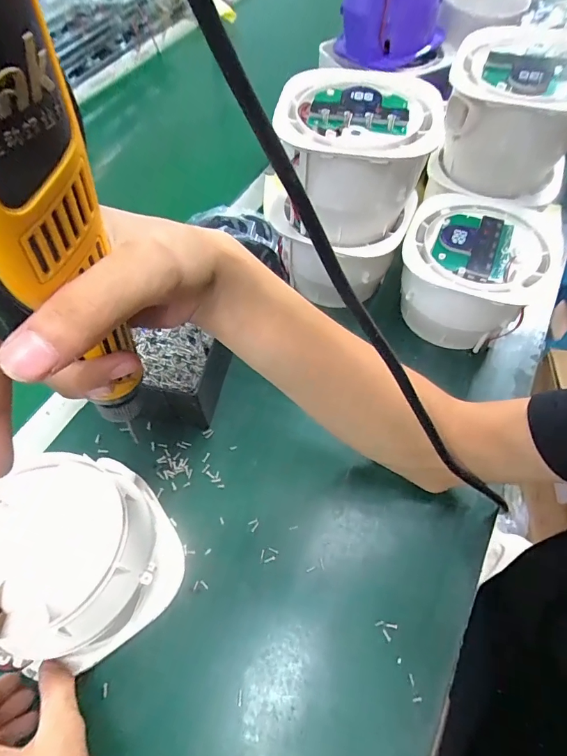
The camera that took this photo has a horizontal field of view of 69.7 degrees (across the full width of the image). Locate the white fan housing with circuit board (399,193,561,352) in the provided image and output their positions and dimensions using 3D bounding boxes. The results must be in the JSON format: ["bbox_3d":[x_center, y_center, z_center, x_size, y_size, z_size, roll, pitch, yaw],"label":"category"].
[{"bbox_3d":[0.187,-0.101,0.426,0.133,0.097,0.152,20,62,12],"label":"white fan housing with circuit board"}]

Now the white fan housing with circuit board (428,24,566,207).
[{"bbox_3d":[0.234,-0.267,0.413,0.135,0.108,0.148,14,61,8],"label":"white fan housing with circuit board"}]

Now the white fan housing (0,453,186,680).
[{"bbox_3d":[-0.152,0.128,0.298,0.118,0.098,0.125,0,60,0],"label":"white fan housing"}]

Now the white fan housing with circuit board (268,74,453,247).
[{"bbox_3d":[0.064,-0.202,0.377,0.136,0.100,0.138,16,61,10],"label":"white fan housing with circuit board"}]

